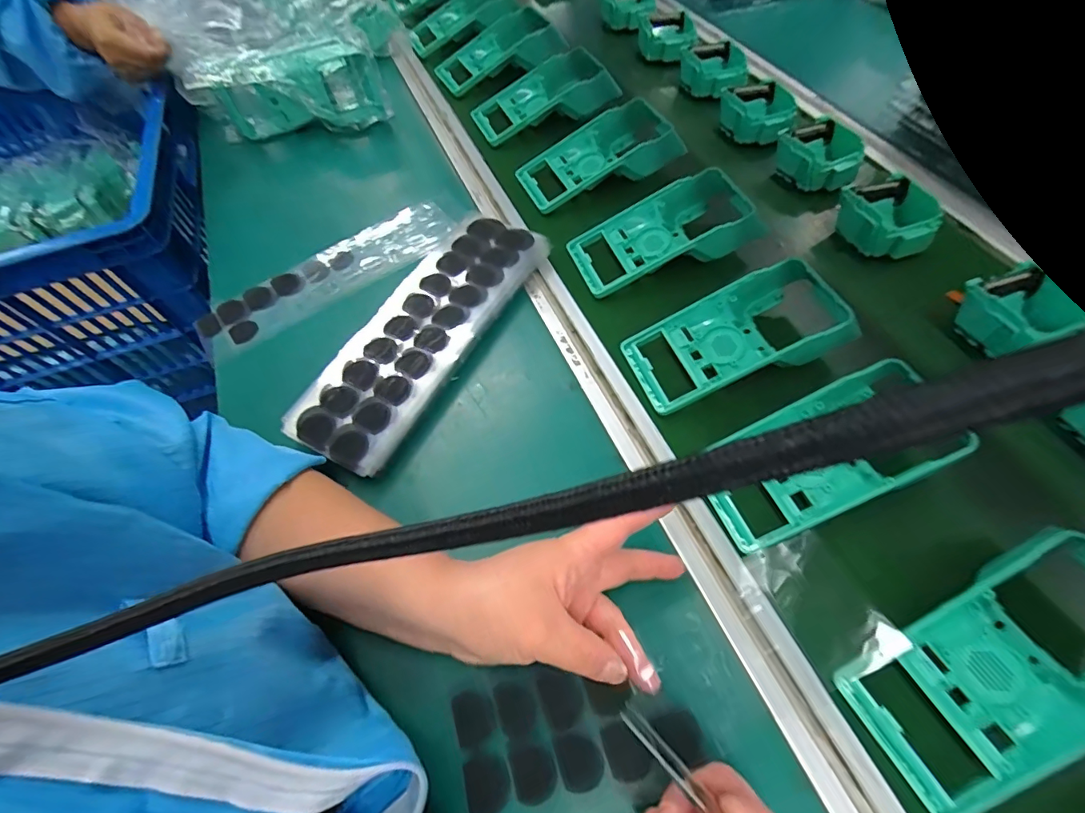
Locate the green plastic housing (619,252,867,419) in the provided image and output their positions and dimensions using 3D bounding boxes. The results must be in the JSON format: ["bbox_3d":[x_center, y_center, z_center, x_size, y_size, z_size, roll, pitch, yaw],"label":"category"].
[{"bbox_3d":[0.176,-0.065,0.402,0.197,0.049,0.088,-16,62,-8],"label":"green plastic housing"}]

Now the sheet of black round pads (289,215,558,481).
[{"bbox_3d":[-0.102,-0.071,0.433,0.094,0.026,0.285,26,65,15],"label":"sheet of black round pads"}]

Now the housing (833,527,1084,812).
[{"bbox_3d":[0.267,0.146,0.268,0.173,0.048,0.088,-25,64,-12],"label":"housing"}]

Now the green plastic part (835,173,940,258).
[{"bbox_3d":[0.348,-0.187,0.476,0.079,0.034,0.084,-16,62,-7],"label":"green plastic part"}]

